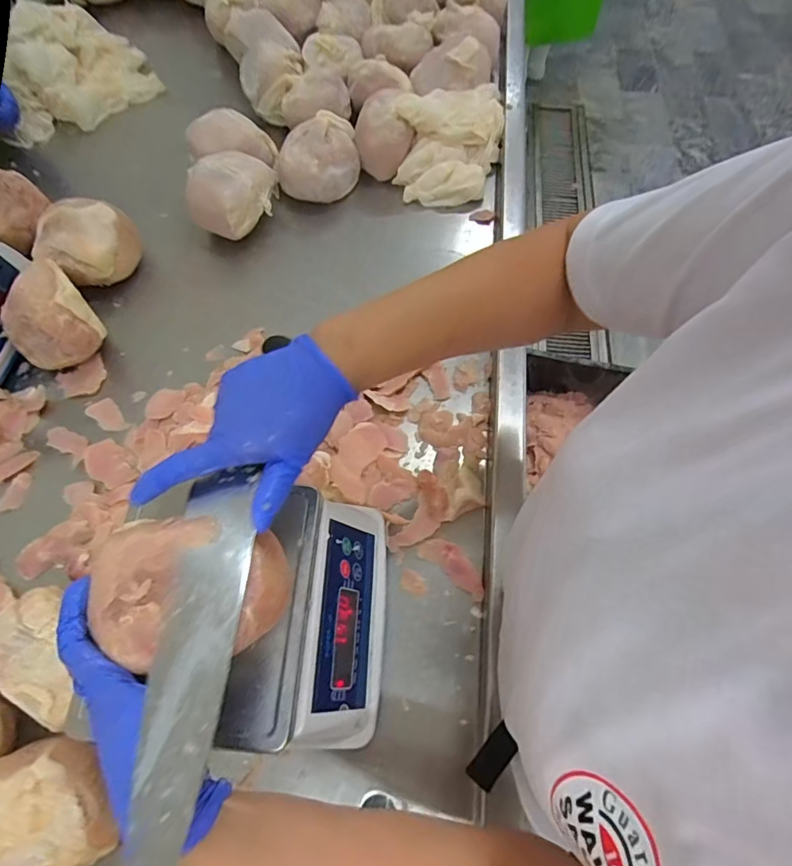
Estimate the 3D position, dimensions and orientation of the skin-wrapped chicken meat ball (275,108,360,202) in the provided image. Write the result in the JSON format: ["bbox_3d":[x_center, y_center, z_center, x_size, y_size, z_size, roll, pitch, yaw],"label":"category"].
[{"bbox_3d":[-0.132,-0.466,0.808,0.135,0.088,0.100,0,64,0],"label":"skin-wrapped chicken meat ball"}]

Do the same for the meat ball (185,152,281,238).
[{"bbox_3d":[-0.254,-0.379,0.767,0.155,0.098,0.089,-29,68,-13],"label":"meat ball"}]

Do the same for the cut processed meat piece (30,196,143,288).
[{"bbox_3d":[-0.470,-0.291,0.735,0.119,0.093,0.131,30,68,14],"label":"cut processed meat piece"}]

